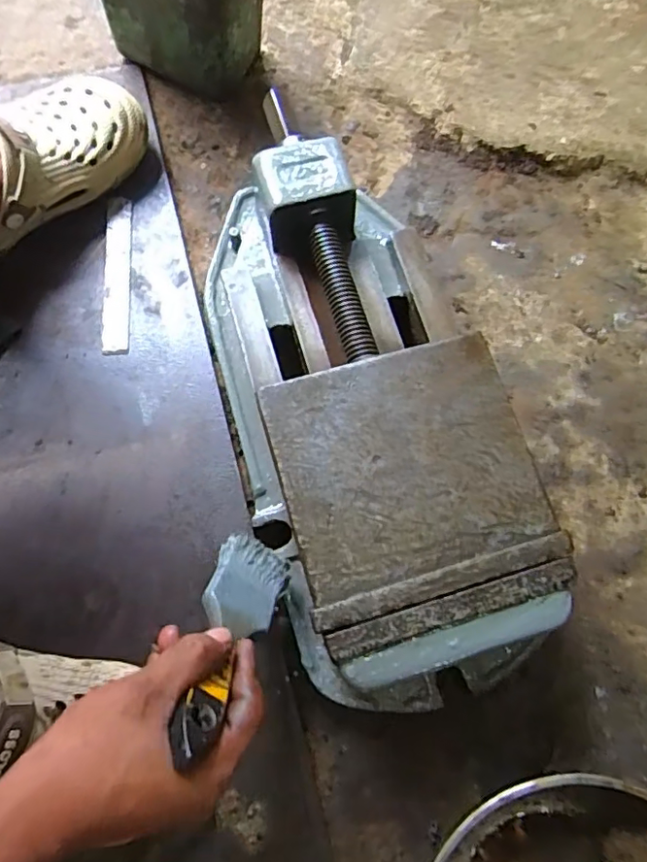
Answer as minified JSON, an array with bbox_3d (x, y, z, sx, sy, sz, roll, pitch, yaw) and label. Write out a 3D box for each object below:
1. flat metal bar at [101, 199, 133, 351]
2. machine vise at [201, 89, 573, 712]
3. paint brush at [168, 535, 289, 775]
[{"bbox_3d":[-0.198,-0.151,0.526,0.027,0.007,0.163,-4,78,-4],"label":"flat metal bar"},{"bbox_3d":[0.024,-0.023,0.457,0.203,0.129,0.475,-17,76,-7],"label":"machine vise"},{"bbox_3d":[-0.058,0.114,0.331,0.050,0.188,0.010,29,104,-1],"label":"paint brush"}]

